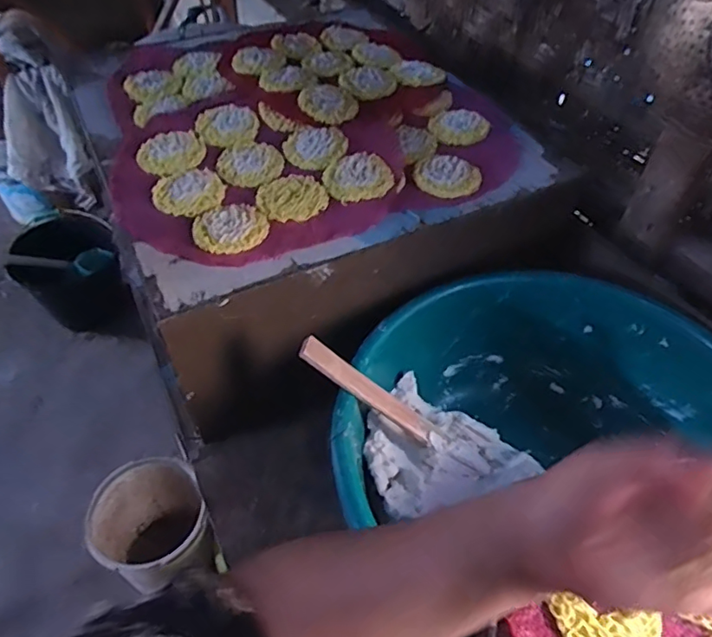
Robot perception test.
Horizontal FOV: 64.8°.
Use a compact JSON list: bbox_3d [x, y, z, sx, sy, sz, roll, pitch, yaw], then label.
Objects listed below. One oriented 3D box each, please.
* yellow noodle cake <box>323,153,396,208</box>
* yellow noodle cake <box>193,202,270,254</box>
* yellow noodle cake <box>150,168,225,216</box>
[{"bbox_3d":[0.002,-0.166,0.650,0.075,0.013,0.068,-15,51,-13],"label":"yellow noodle cake"},{"bbox_3d":[-0.133,-0.100,0.598,0.078,0.012,0.073,0,49,0],"label":"yellow noodle cake"},{"bbox_3d":[-0.188,-0.142,0.634,0.078,0.008,0.079,0,49,0],"label":"yellow noodle cake"}]

